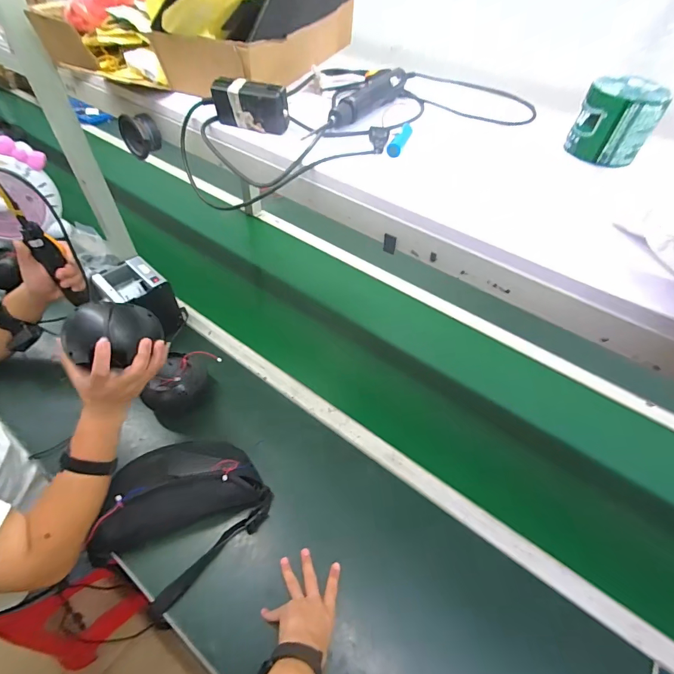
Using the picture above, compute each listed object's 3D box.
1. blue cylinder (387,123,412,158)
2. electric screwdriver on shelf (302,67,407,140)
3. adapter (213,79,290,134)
[{"bbox_3d":[0.083,-0.256,0.495,0.018,0.014,0.078,19,51,12],"label":"blue cylinder"},{"bbox_3d":[0.038,-0.338,0.543,0.032,0.033,0.246,26,53,17],"label":"electric screwdriver on shelf"},{"bbox_3d":[-0.111,-0.300,0.497,0.096,0.053,0.027,19,51,12],"label":"adapter"}]

